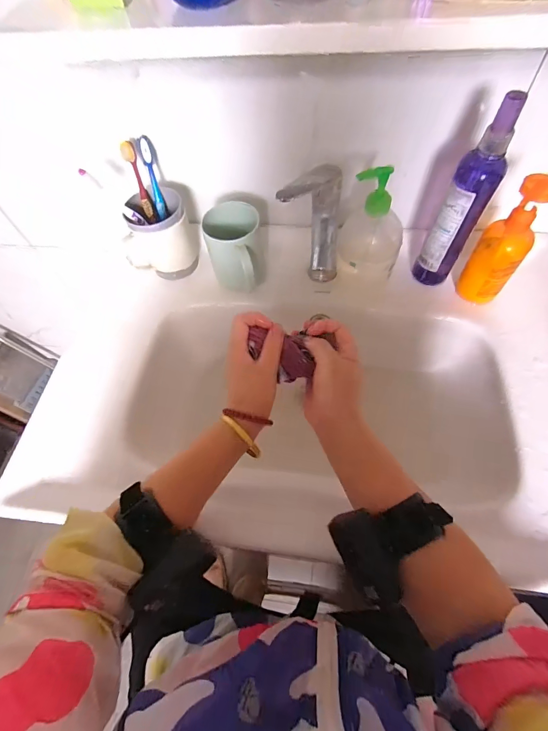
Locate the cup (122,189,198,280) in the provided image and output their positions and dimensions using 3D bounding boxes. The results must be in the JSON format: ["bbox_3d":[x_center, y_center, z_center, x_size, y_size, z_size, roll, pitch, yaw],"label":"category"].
[{"bbox_3d":[-0.176,-0.200,0.542,0.097,0.110,0.092,-2,60,3],"label":"cup"}]

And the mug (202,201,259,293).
[{"bbox_3d":[-0.056,-0.162,0.505,0.079,0.085,0.102,-9,60,-1],"label":"mug"}]

